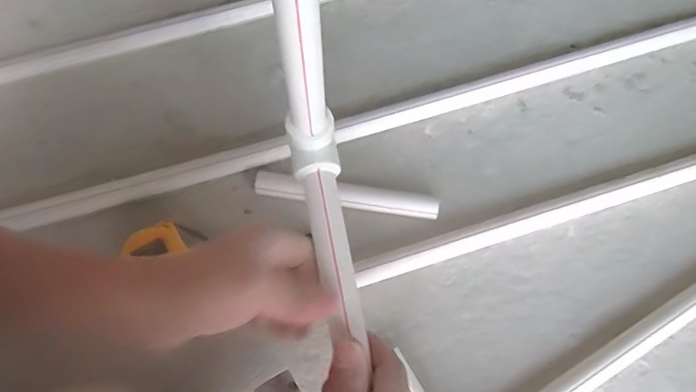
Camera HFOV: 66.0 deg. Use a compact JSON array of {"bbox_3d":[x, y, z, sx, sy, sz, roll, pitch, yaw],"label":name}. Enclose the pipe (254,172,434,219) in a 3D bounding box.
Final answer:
[{"bbox_3d":[-0.002,-0.002,0.568,0.193,0.023,0.027,8,72,1],"label":"pipe"}]

